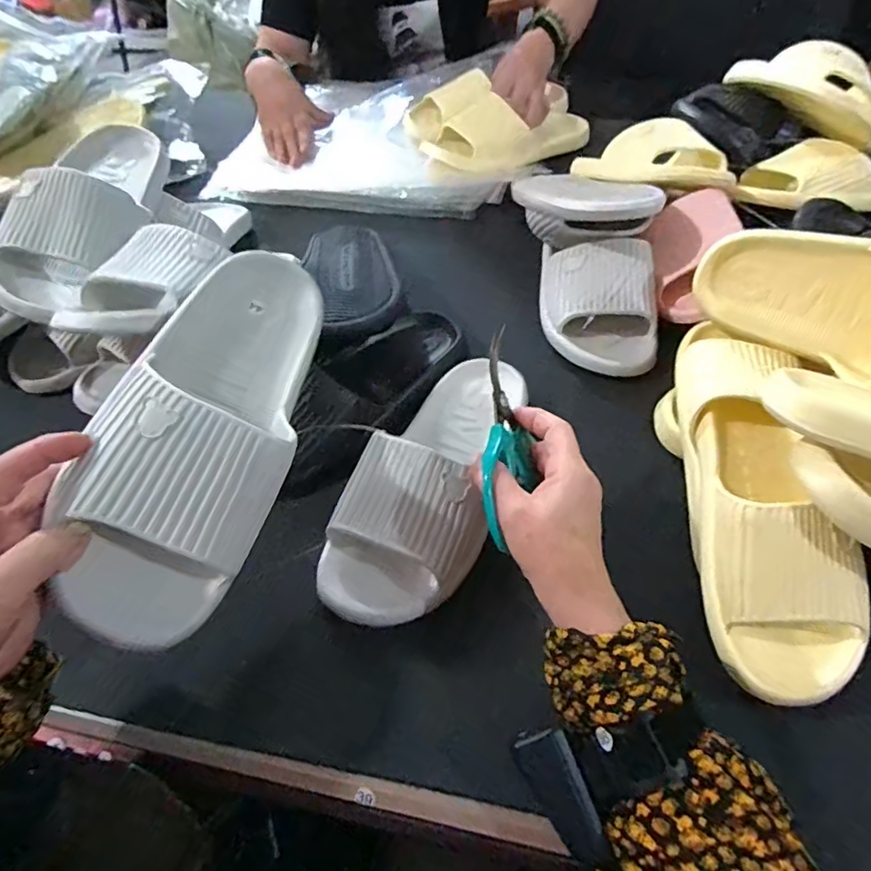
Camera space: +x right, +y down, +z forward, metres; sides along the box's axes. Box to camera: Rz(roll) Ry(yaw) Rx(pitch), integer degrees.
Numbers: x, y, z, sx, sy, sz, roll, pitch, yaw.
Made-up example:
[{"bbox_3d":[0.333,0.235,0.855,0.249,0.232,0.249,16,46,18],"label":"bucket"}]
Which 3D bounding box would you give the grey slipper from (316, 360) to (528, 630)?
[{"bbox_3d":[0.005,0.025,0.449,0.102,0.065,0.254,21,57,19],"label":"grey slipper"}]

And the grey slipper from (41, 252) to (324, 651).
[{"bbox_3d":[-0.139,-0.014,0.349,0.106,0.080,0.268,21,63,-15],"label":"grey slipper"}]

